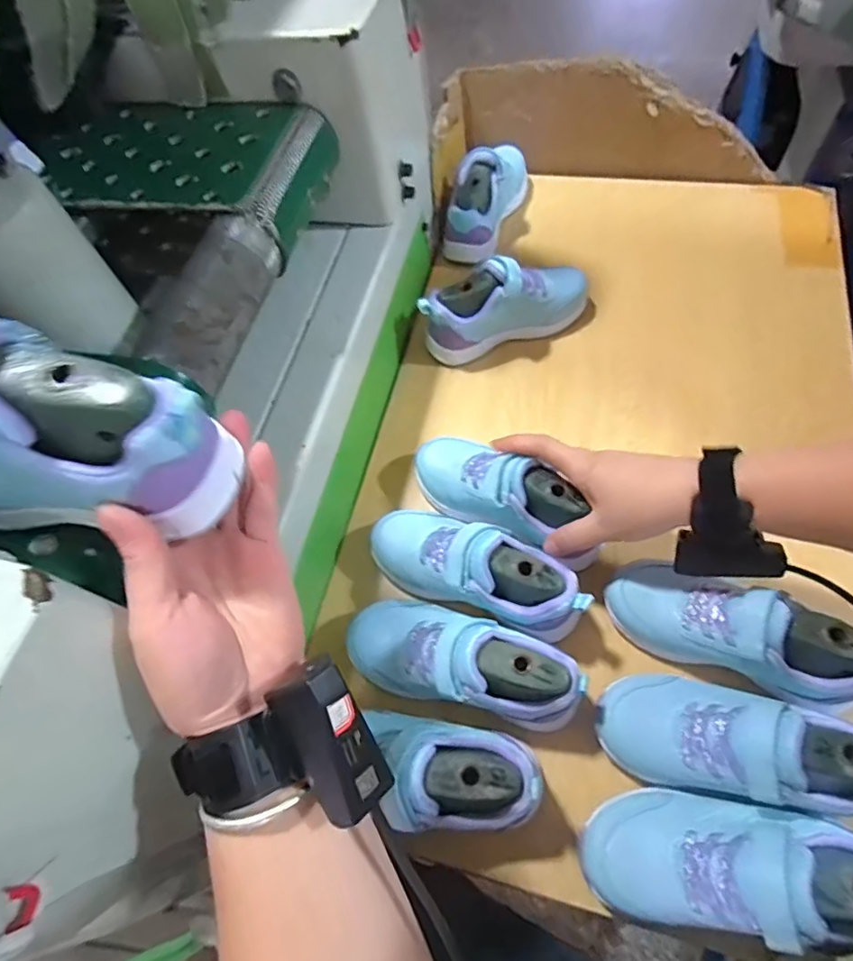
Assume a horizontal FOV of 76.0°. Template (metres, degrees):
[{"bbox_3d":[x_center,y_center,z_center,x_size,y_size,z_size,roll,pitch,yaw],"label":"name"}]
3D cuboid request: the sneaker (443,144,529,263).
[{"bbox_3d":[0.078,-0.368,0.686,0.065,0.085,0.178,21,65,14],"label":"sneaker"}]

